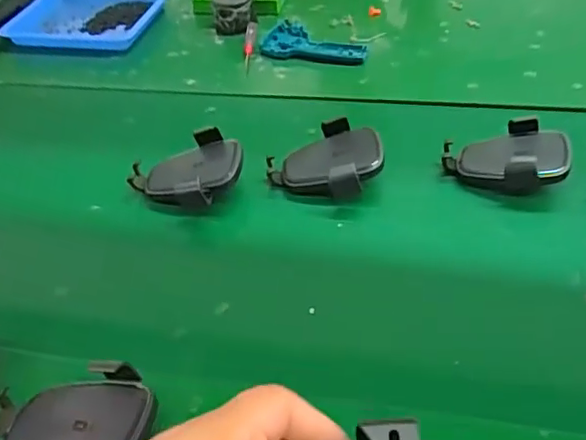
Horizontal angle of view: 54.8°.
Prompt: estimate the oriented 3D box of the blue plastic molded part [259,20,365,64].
[{"bbox_3d":[0.034,-0.249,0.787,0.145,0.009,0.097,8,45,14],"label":"blue plastic molded part"}]

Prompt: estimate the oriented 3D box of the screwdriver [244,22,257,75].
[{"bbox_3d":[-0.061,-0.239,0.779,0.014,0.014,0.116,-3,45,5],"label":"screwdriver"}]

